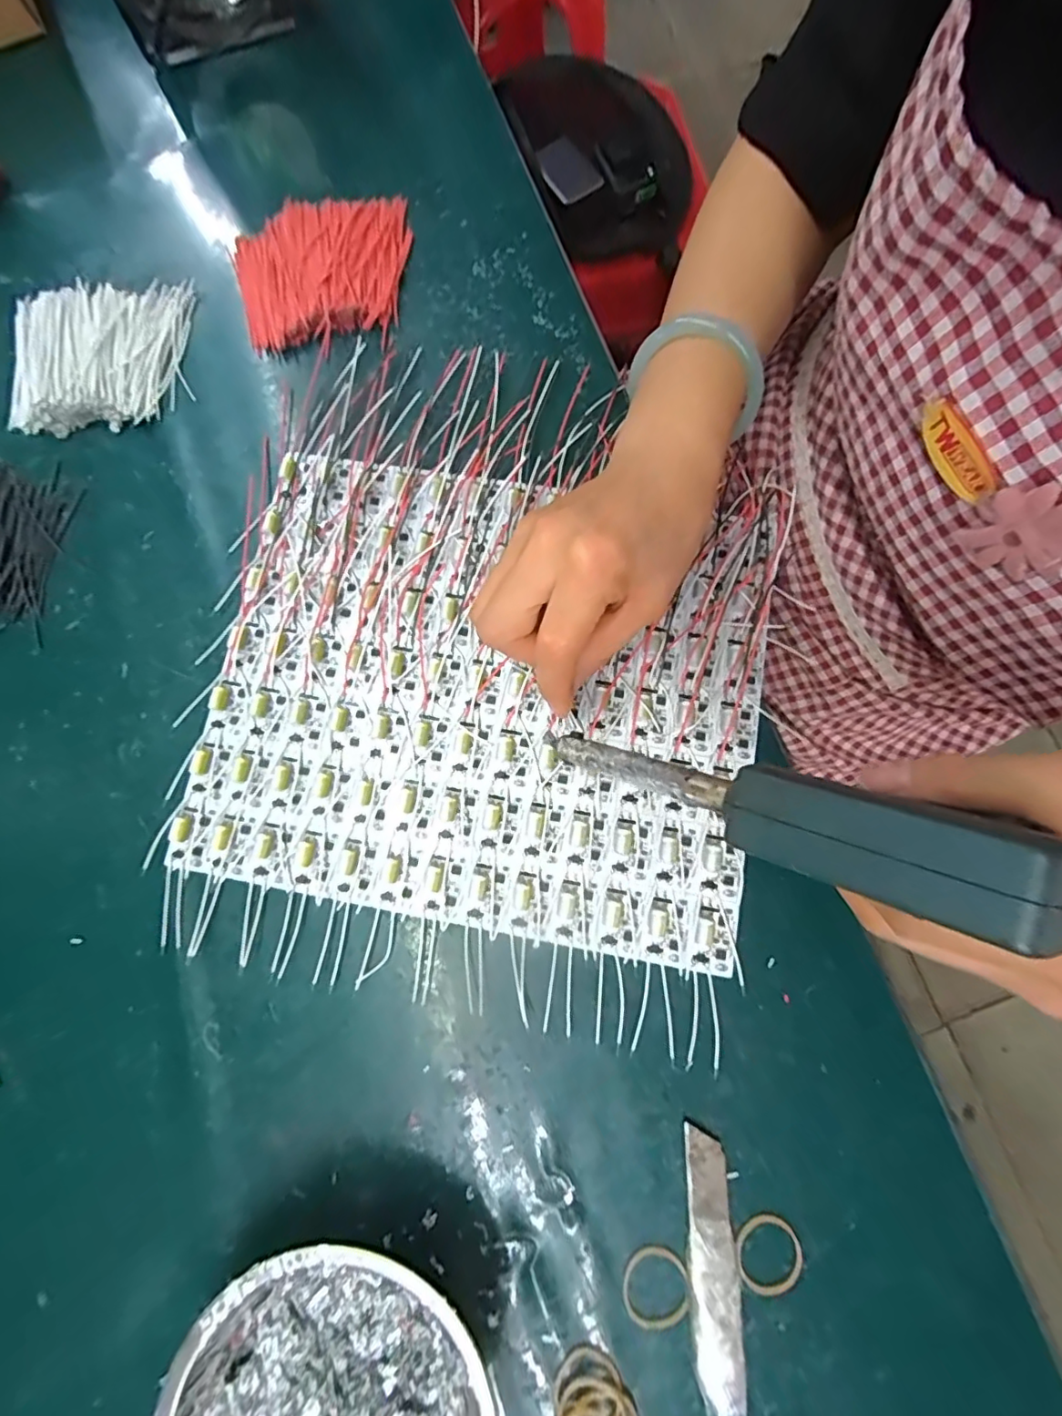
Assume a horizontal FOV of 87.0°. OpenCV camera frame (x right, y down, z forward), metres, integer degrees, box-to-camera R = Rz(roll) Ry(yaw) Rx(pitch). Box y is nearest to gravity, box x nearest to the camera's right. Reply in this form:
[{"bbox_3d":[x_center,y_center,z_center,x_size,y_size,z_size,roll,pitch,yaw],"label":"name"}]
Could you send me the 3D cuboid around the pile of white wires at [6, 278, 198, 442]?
[{"bbox_3d":[-0.267,-0.220,0.347,0.104,0.020,0.099,-5,79,0],"label":"pile of white wires"}]

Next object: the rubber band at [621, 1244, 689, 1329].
[{"bbox_3d":[0.055,0.257,0.247,0.028,0.004,0.031,8,79,2],"label":"rubber band"}]

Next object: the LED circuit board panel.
[{"bbox_3d":[-0.024,-0.012,0.299,0.284,0.009,0.239,10,79,3],"label":"LED circuit board panel"}]

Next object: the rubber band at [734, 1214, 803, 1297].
[{"bbox_3d":[0.106,0.243,0.248,0.029,0.004,0.030,0,79,1],"label":"rubber band"}]

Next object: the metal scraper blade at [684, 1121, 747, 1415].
[{"bbox_3d":[0.080,0.244,0.245,0.020,0.012,0.102,1,79,1],"label":"metal scraper blade"}]

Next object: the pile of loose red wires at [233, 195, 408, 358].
[{"bbox_3d":[-0.131,-0.276,0.353,0.107,0.014,0.100,-4,79,0],"label":"pile of loose red wires"}]

